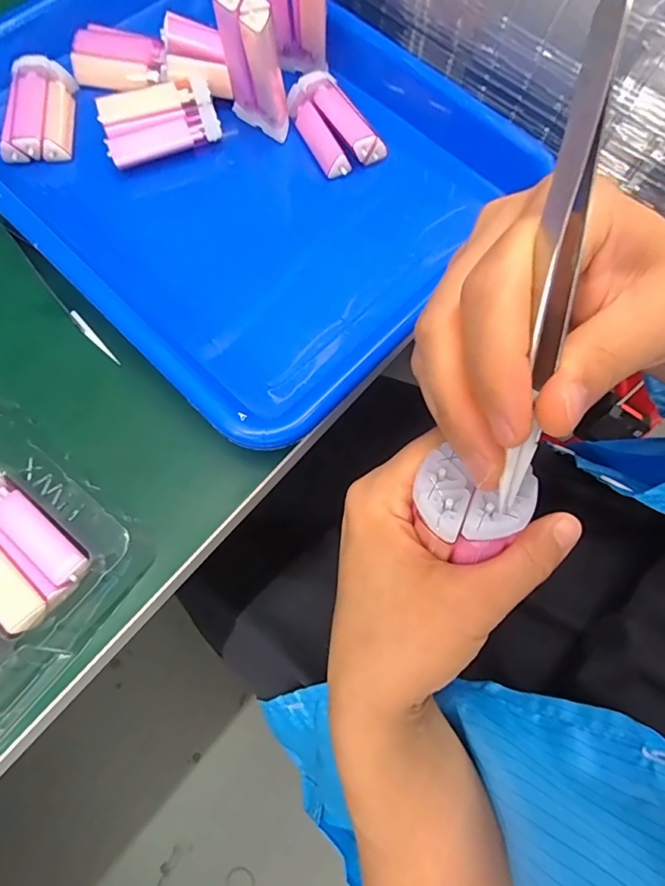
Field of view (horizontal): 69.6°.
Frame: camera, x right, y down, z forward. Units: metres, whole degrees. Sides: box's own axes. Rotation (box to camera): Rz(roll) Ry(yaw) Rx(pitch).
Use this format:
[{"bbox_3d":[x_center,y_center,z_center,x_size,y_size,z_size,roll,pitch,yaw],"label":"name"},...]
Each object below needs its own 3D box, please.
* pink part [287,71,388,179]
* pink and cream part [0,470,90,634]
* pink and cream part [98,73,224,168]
[{"bbox_3d":[-0.001,-0.201,0.300,0.036,0.022,0.067,-27,74,-9],"label":"pink part"},{"bbox_3d":[-0.148,0.047,0.216,0.070,0.012,0.039,40,76,11],"label":"pink and cream part"},{"bbox_3d":[-0.106,-0.195,0.296,0.067,0.027,0.046,-26,74,-9],"label":"pink and cream part"}]

